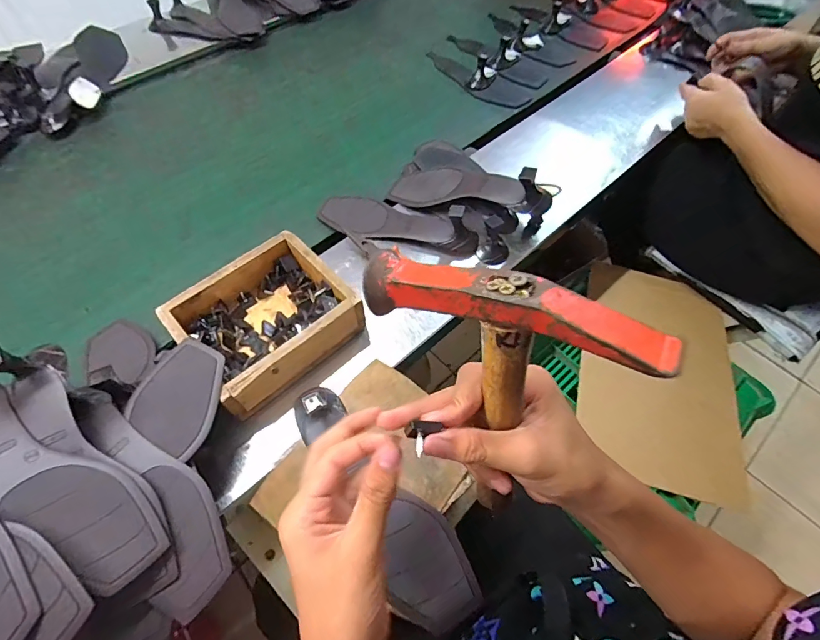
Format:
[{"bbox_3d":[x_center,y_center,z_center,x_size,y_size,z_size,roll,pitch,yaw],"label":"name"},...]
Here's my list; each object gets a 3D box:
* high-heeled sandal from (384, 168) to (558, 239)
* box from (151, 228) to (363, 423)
[{"bbox_3d":[0.086,-0.193,0.622,0.242,0.109,0.103,14,60,26],"label":"high-heeled sandal"},{"bbox_3d":[-0.165,-0.004,0.497,0.150,0.058,0.180,40,67,21],"label":"box"}]

